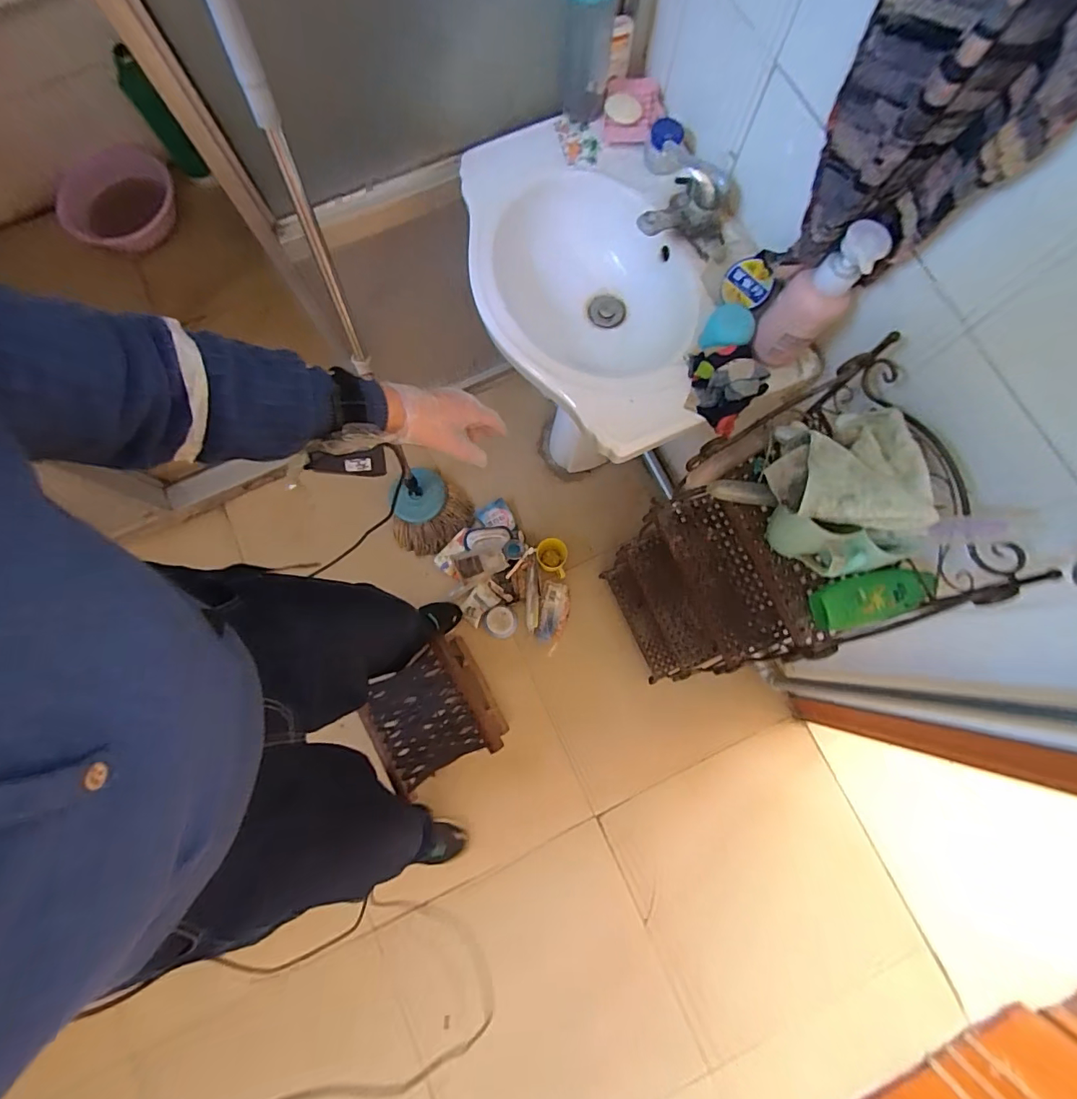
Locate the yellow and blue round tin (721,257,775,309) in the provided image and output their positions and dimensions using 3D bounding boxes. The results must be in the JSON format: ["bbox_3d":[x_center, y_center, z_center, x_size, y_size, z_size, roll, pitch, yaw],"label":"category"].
[{"bbox_3d":[0.300,-0.386,0.695,0.071,0.026,0.061,7,113,38],"label":"yellow and blue round tin"}]

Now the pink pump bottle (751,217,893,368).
[{"bbox_3d":[0.341,-0.308,0.609,0.074,0.182,0.076,34,81,7],"label":"pink pump bottle"}]

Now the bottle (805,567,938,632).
[{"bbox_3d":[0.430,0.061,0.613,0.155,0.034,0.059,-14,79,-3],"label":"bottle"}]

